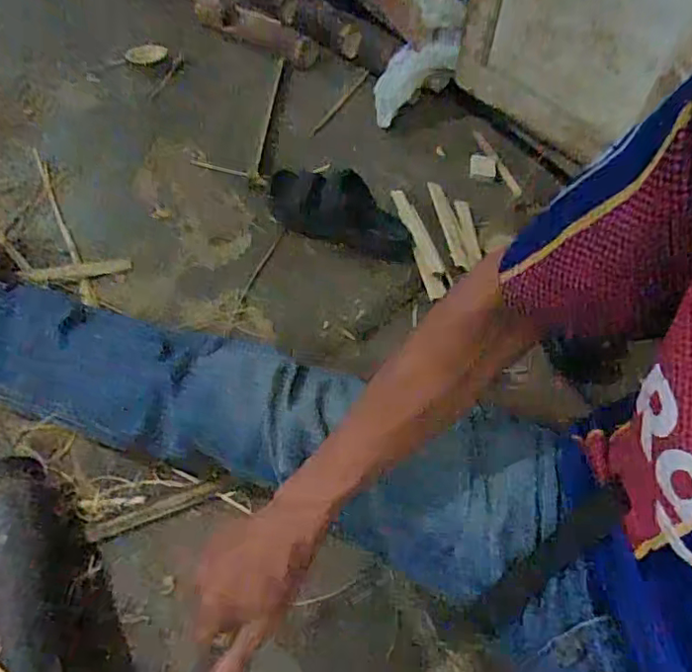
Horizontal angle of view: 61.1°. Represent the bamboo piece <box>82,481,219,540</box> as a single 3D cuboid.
[{"bbox_3d":[-0.212,0.190,0.651,0.142,0.011,0.022,-19,57,-19],"label":"bamboo piece"}]

